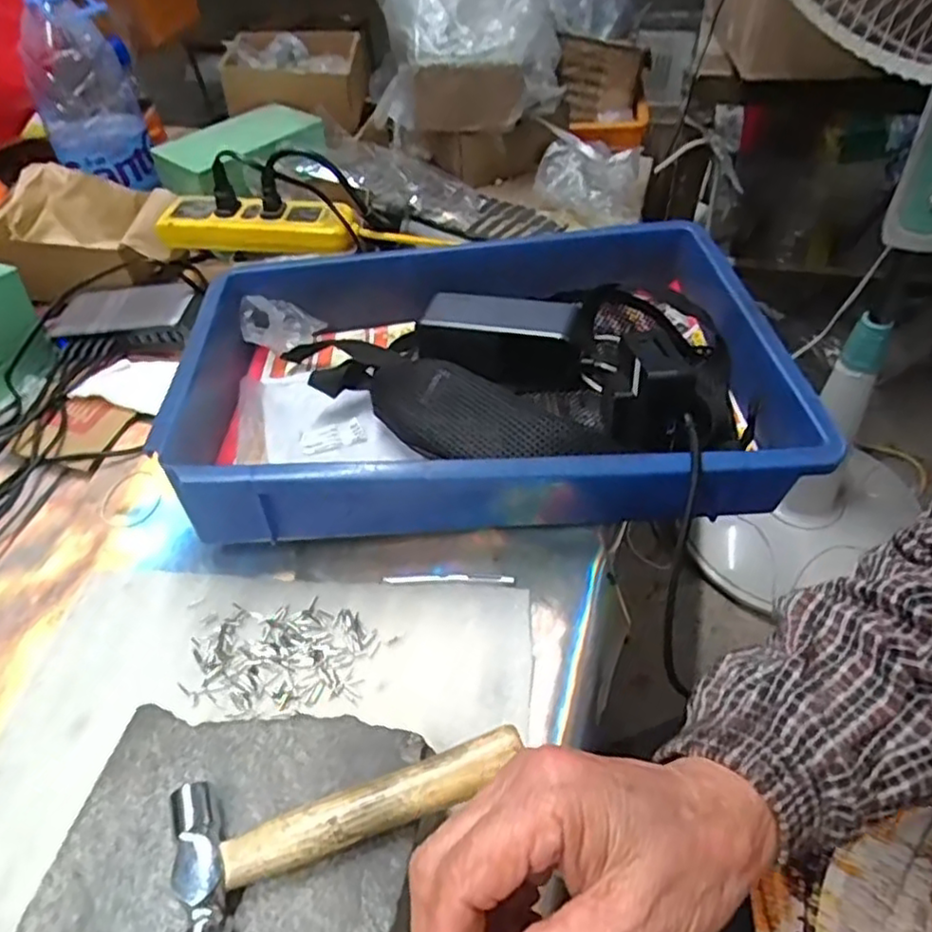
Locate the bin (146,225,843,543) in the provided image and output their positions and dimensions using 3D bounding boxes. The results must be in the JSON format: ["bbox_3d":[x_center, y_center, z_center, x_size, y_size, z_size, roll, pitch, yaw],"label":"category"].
[{"bbox_3d":[0.013,-0.077,0.523,0.431,0.093,0.290,-4,47,1],"label":"bin"}]

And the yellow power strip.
[{"bbox_3d":[-0.193,-0.230,0.637,0.180,0.033,0.055,2,48,6],"label":"yellow power strip"}]

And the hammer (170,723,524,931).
[{"bbox_3d":[-0.051,0.141,0.298,0.147,0.021,0.056,-23,50,-16],"label":"hammer"}]

